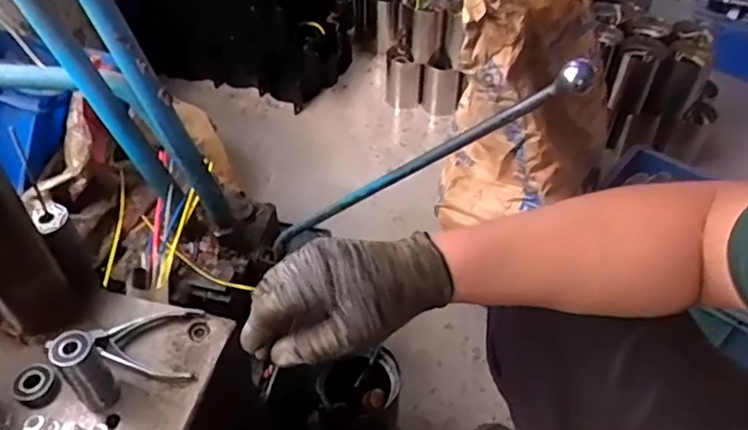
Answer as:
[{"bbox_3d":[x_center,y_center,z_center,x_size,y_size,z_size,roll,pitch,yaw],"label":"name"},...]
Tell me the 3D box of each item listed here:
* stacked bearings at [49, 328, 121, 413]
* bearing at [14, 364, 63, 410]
[{"bbox_3d":[-0.239,0.129,0.518,0.031,0.074,0.037,-36,56,-28],"label":"stacked bearings"},{"bbox_3d":[-0.291,0.147,0.539,0.033,0.017,0.034,0,47,0],"label":"bearing"}]

